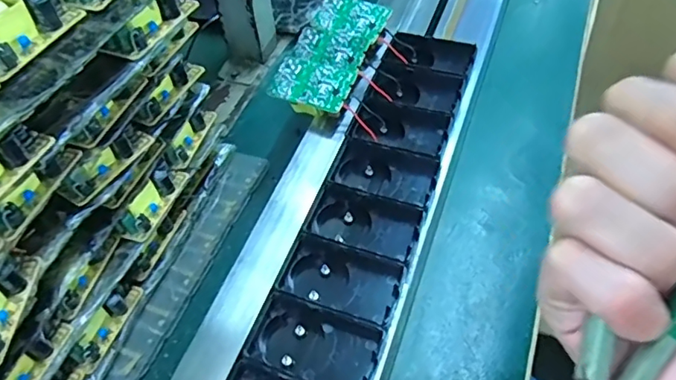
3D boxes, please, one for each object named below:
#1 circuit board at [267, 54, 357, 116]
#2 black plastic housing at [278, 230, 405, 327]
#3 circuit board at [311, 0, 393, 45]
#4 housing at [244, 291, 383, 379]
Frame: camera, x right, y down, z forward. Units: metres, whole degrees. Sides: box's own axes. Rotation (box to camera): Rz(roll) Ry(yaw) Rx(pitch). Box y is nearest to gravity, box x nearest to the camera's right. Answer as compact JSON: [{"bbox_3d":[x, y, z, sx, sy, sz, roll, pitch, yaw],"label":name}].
[{"bbox_3d":[-0.021,-0.076,0.422,0.065,0.027,0.038,23,58,21],"label":"circuit board"},{"bbox_3d":[0.001,0.057,0.334,0.069,0.023,0.041,18,56,18],"label":"black plastic housing"},{"bbox_3d":[0.010,-0.146,0.463,0.070,0.011,0.044,29,60,24],"label":"circuit board"},{"bbox_3d":[-0.013,0.089,0.311,0.068,0.026,0.038,16,56,17],"label":"housing"}]

